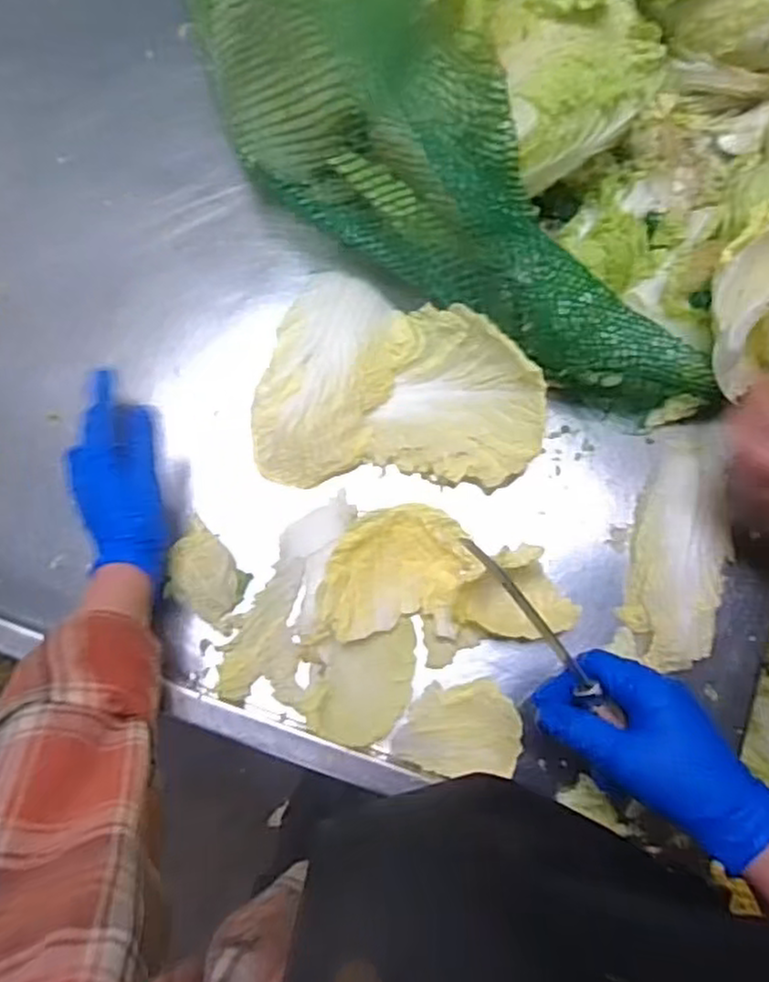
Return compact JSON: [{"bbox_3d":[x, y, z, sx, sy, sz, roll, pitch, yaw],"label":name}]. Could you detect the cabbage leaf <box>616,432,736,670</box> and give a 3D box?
[{"bbox_3d":[0.233,0.039,0.560,0.071,0.037,0.193,12,79,2],"label":"cabbage leaf"}]

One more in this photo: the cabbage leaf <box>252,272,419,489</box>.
[{"bbox_3d":[-0.041,-0.089,0.586,0.103,0.053,0.173,14,79,3],"label":"cabbage leaf"}]

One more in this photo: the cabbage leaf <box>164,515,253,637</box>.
[{"bbox_3d":[-0.135,0.067,0.565,0.072,0.035,0.063,28,80,5],"label":"cabbage leaf"}]

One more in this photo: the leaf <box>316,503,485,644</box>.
[{"bbox_3d":[0.012,0.062,0.547,0.112,0.022,0.100,6,79,1],"label":"leaf"}]

